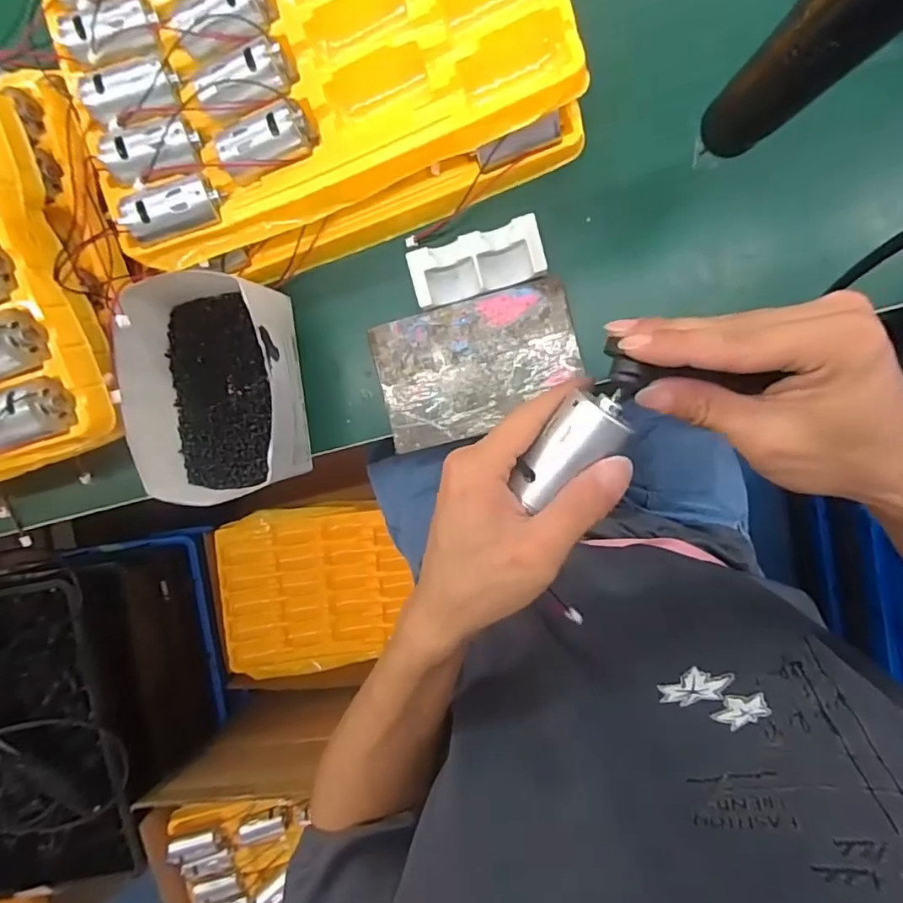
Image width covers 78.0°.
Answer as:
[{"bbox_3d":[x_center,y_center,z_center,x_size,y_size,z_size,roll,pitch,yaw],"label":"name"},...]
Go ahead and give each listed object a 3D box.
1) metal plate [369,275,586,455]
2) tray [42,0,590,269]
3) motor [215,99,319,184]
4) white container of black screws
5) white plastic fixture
[{"bbox_3d":[0.019,-0.063,0.414,0.146,0.004,0.097,-13,93,9],"label":"metal plate"},{"bbox_3d":[-0.102,-0.285,0.361,0.317,0.034,0.230,-18,93,9],"label":"tray"},{"bbox_3d":[-0.123,-0.205,0.372,0.061,0.024,0.032,-16,93,9],"label":"motor"},{"bbox_3d":[-0.168,-0.046,0.409,0.110,0.070,0.148,-7,94,8],"label":"white container of black screws"},{"bbox_3d":[0.018,-0.133,0.396,0.092,0.018,0.039,-14,93,9],"label":"white plastic fixture"}]

